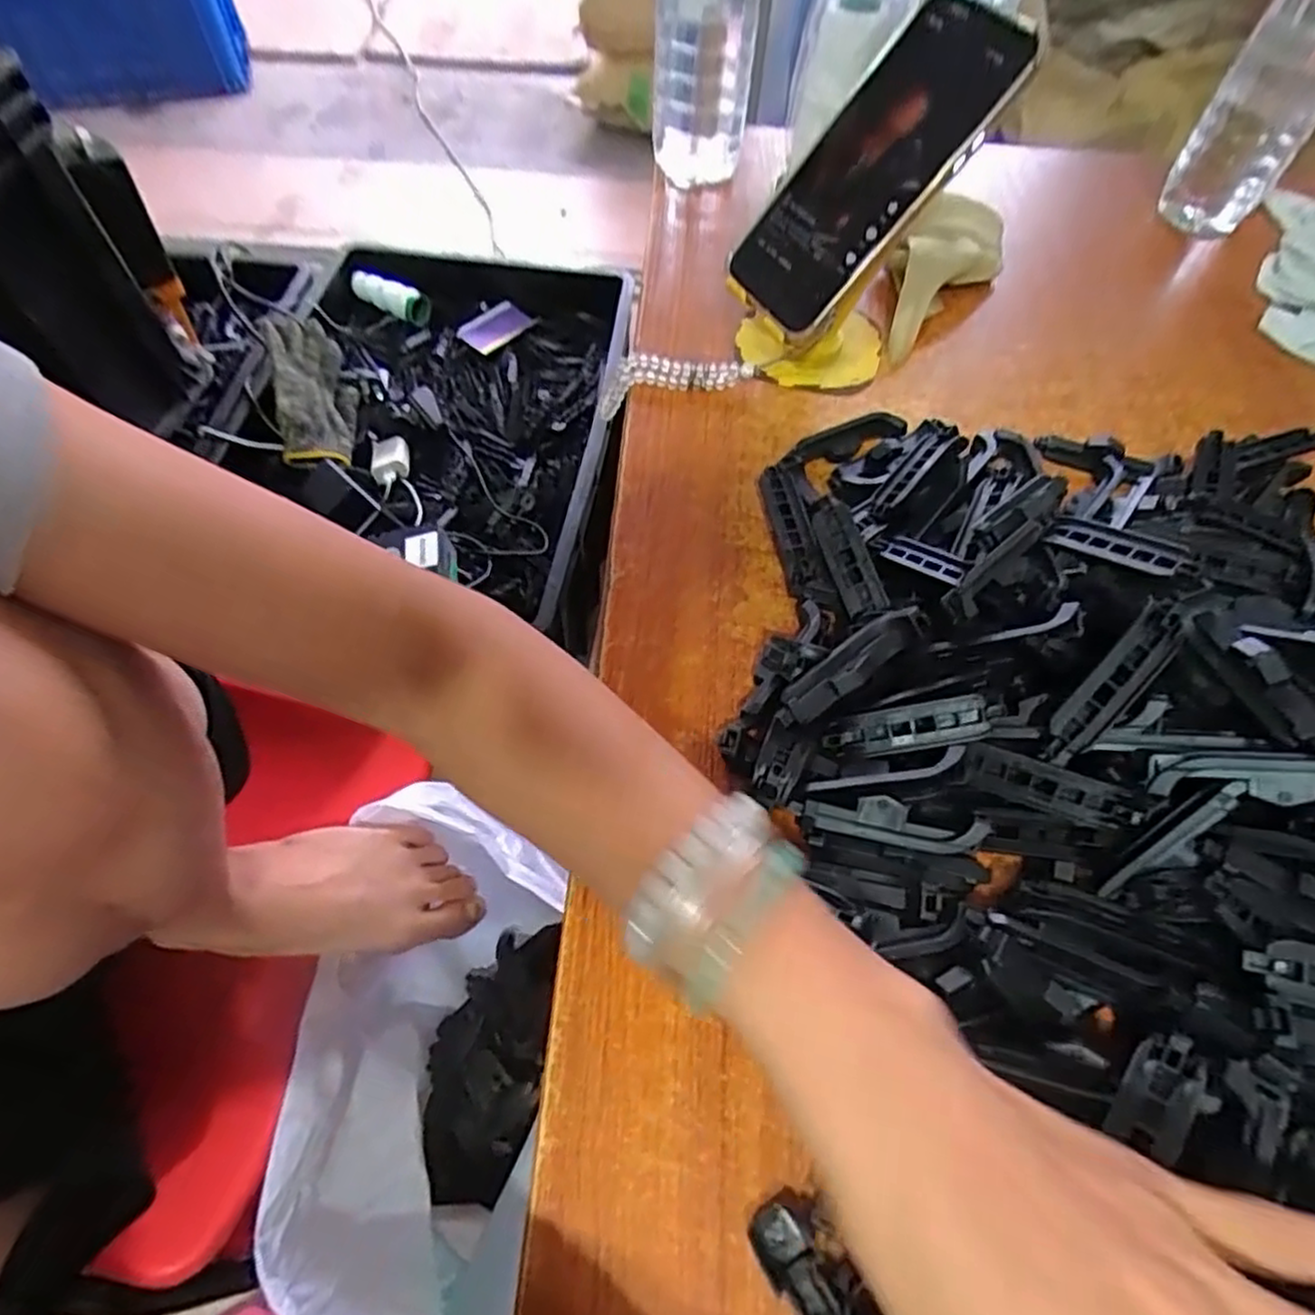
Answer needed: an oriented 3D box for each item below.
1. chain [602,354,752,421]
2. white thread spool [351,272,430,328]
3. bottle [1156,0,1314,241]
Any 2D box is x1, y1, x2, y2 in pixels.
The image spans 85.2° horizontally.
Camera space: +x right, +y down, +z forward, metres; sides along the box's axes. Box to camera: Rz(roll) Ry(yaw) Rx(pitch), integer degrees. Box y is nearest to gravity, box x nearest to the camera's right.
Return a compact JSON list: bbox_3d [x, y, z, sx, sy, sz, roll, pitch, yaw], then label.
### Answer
[{"bbox_3d":[0.010,-0.171,0.442,0.095,0.027,0.022,-3,59,10],"label":"chain"},{"bbox_3d":[-0.371,-0.501,0.987,0.131,0.032,0.037,32,63,15],"label":"white thread spool"},{"bbox_3d":[0.429,-0.405,0.468,0.069,0.223,0.076,32,63,15],"label":"bottle"}]

